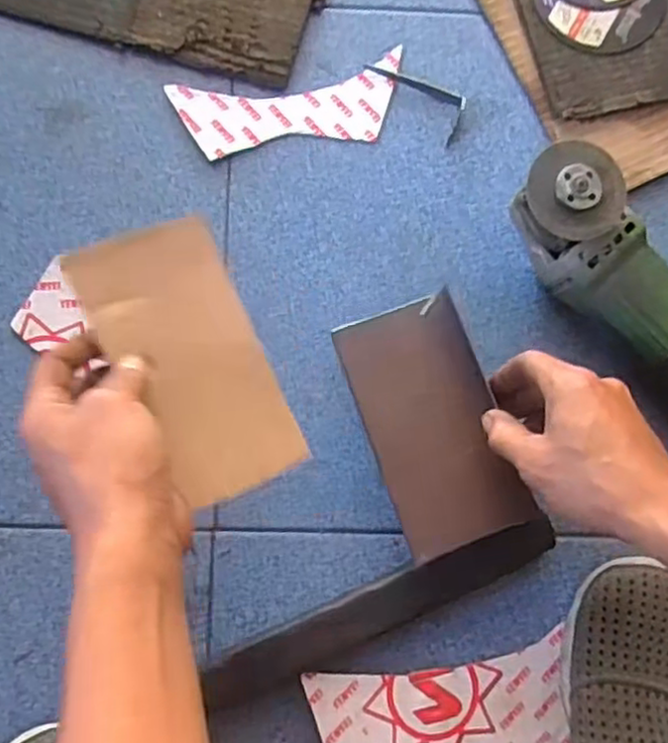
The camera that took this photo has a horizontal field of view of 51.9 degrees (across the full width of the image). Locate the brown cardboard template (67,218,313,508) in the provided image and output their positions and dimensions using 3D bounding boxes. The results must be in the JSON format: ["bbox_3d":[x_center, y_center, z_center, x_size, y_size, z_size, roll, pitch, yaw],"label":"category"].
[{"bbox_3d":[-0.081,-0.005,0.393,0.082,0.008,0.155,-25,94,-17],"label":"brown cardboard template"}]

